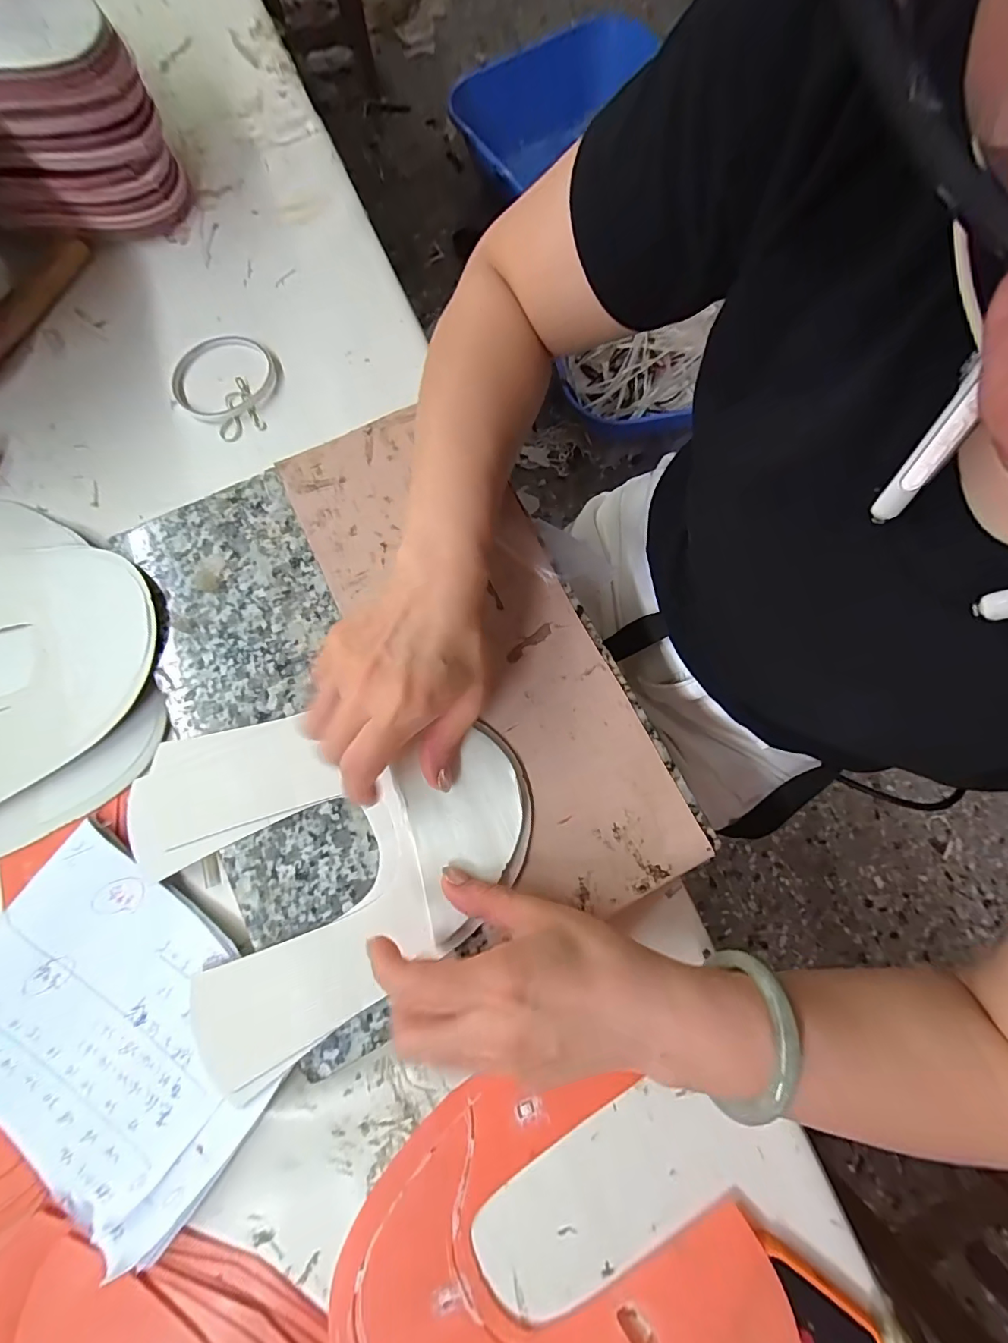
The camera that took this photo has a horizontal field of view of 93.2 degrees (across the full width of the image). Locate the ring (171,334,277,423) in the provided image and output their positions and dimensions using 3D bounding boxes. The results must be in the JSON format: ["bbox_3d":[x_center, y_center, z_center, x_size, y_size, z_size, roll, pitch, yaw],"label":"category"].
[{"bbox_3d":[-0.230,-0.243,0.391,0.081,0.006,0.082,0,77,0],"label":"ring"}]

